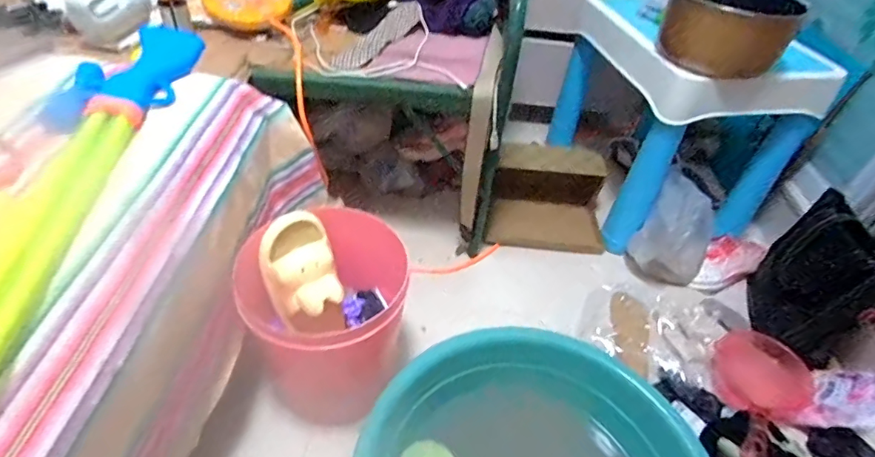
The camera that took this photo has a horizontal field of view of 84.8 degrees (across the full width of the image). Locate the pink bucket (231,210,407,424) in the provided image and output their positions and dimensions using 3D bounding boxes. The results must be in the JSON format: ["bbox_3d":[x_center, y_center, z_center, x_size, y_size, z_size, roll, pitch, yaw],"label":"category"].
[{"bbox_3d":[-0.189,0.136,0.788,0.244,0.247,0.248,3,43,-3],"label":"pink bucket"}]

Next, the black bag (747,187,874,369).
[{"bbox_3d":[0.777,0.124,0.982,0.067,0.307,0.218,-16,47,-21],"label":"black bag"}]

